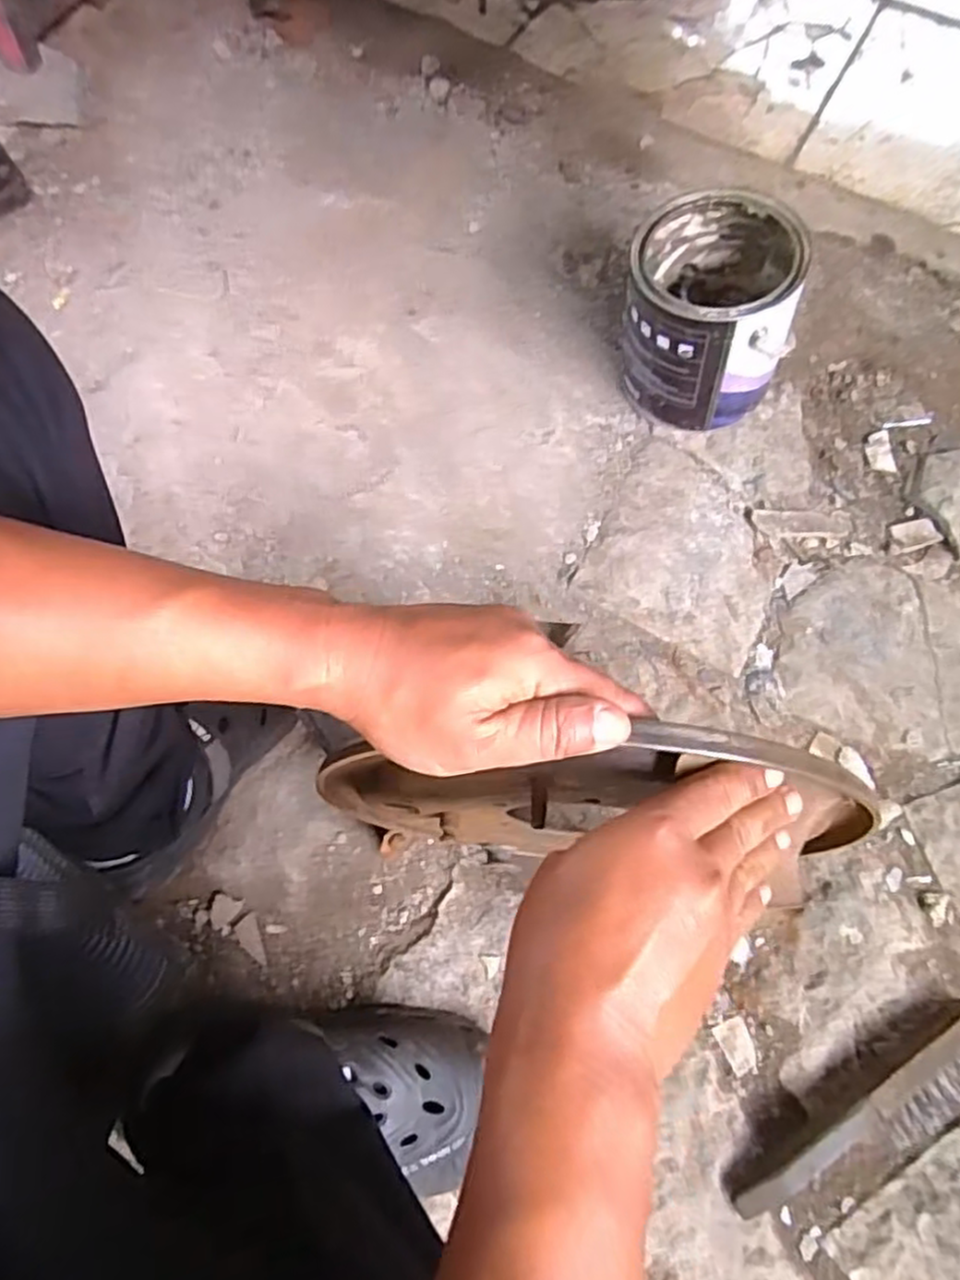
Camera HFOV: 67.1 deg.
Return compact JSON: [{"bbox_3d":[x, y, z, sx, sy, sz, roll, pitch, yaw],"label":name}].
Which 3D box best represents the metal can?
[{"bbox_3d":[0.217,-0.310,0.699,0.151,0.182,0.141,-1,71,2],"label":"metal can"}]

